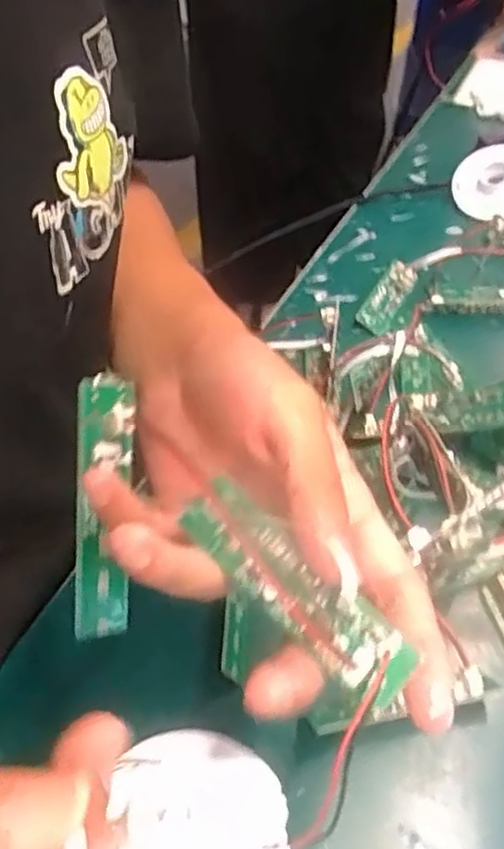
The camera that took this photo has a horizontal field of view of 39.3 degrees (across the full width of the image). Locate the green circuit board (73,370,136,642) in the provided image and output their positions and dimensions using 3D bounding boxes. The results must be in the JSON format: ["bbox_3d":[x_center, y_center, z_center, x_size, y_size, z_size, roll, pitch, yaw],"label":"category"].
[{"bbox_3d":[-0.048,0.027,0.228,0.017,0.085,0.008,-1,4,-29],"label":"green circuit board"}]

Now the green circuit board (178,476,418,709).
[{"bbox_3d":[0.012,0.049,0.209,0.078,0.008,0.021,42,85,21],"label":"green circuit board"}]

